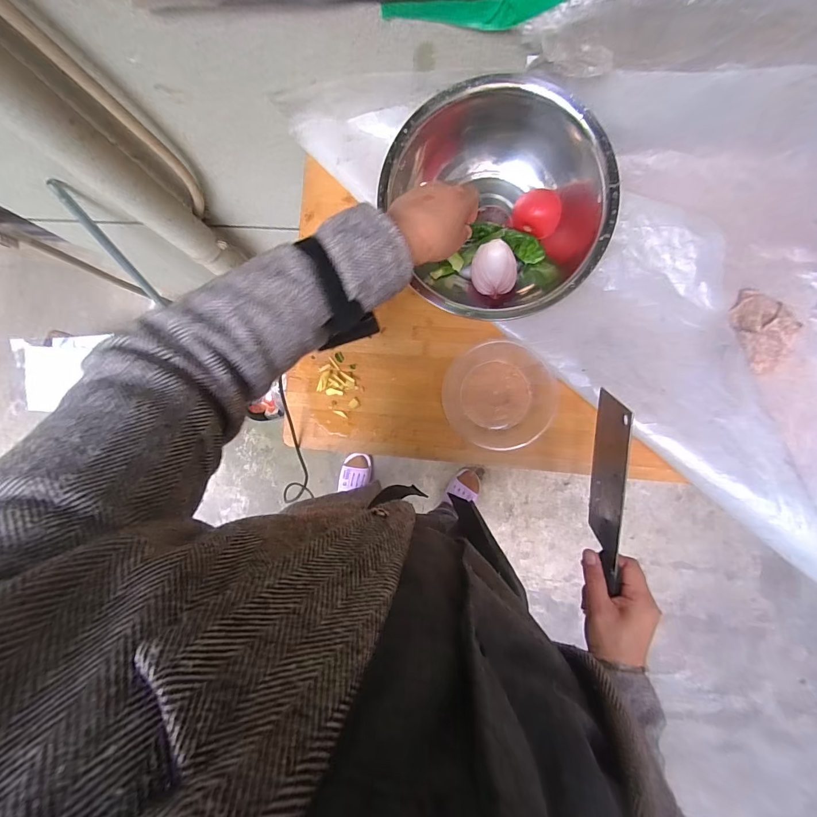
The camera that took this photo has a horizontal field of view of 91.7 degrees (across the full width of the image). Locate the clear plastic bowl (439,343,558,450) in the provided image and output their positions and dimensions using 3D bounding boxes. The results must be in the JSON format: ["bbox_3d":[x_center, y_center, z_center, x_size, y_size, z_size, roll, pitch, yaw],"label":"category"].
[{"bbox_3d":[0.121,-0.016,0.543,0.136,0.058,0.143,0,86,5],"label":"clear plastic bowl"}]

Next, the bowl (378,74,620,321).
[{"bbox_3d":[0.115,-0.251,0.511,0.256,0.133,0.267,0,86,5],"label":"bowl"}]

